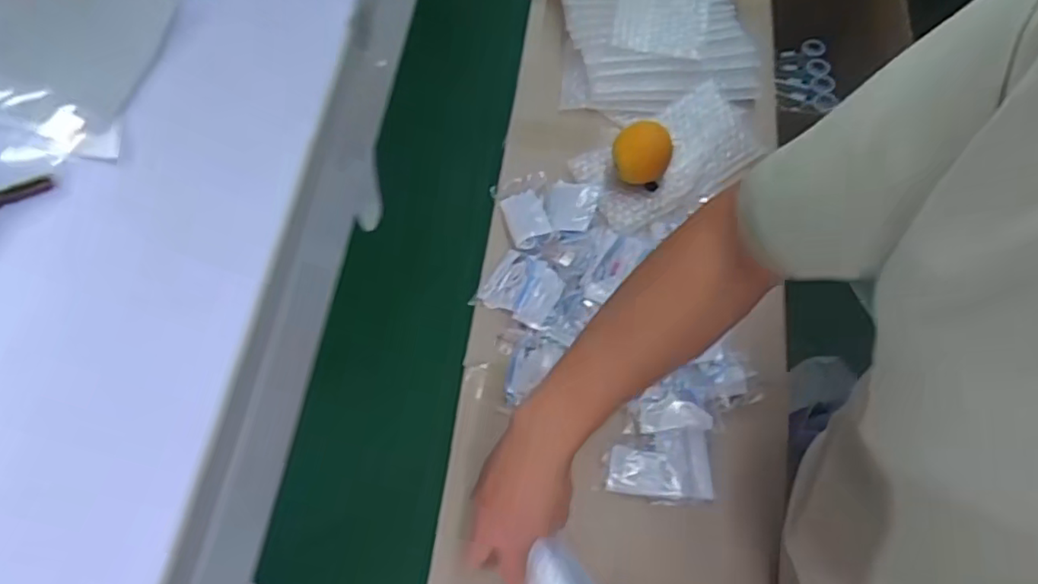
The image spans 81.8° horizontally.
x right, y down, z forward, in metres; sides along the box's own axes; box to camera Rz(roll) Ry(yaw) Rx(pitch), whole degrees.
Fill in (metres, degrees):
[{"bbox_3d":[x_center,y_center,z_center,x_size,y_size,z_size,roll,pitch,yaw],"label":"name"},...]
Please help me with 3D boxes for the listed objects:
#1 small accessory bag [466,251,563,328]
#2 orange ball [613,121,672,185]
[{"bbox_3d":[0.004,-0.006,0.666,0.085,0.016,0.074,26,69,12],"label":"small accessory bag"},{"bbox_3d":[0.144,-0.162,0.705,0.065,0.061,0.055,13,67,7],"label":"orange ball"}]

